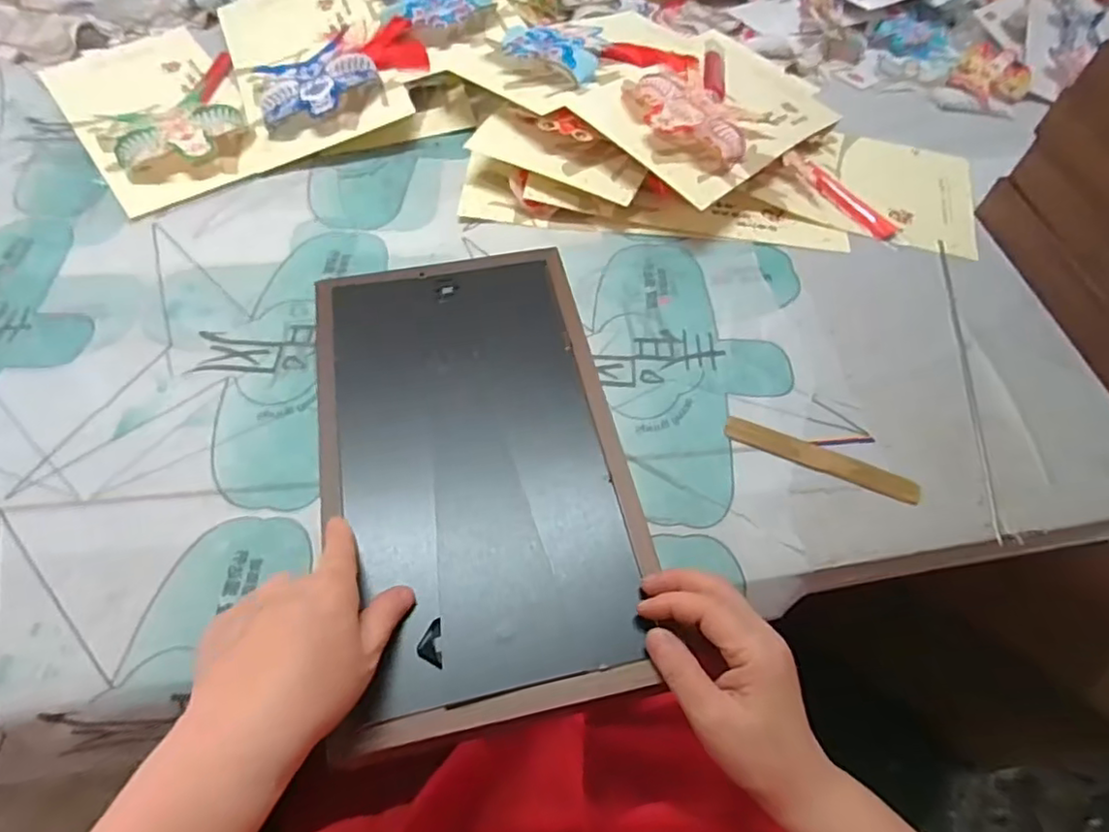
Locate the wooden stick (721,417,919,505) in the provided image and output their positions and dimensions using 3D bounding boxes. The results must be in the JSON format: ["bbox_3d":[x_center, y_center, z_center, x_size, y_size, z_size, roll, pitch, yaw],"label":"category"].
[{"bbox_3d":[0.204,0.031,0.478,0.144,0.006,0.023,21,59,11],"label":"wooden stick"}]

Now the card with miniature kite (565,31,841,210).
[{"bbox_3d":[0.175,-0.333,0.666,0.178,0.027,0.306,42,54,11],"label":"card with miniature kite"}]

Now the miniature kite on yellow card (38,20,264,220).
[{"bbox_3d":[-0.432,-0.343,0.687,0.174,0.032,0.309,-33,64,-21],"label":"miniature kite on yellow card"}]

